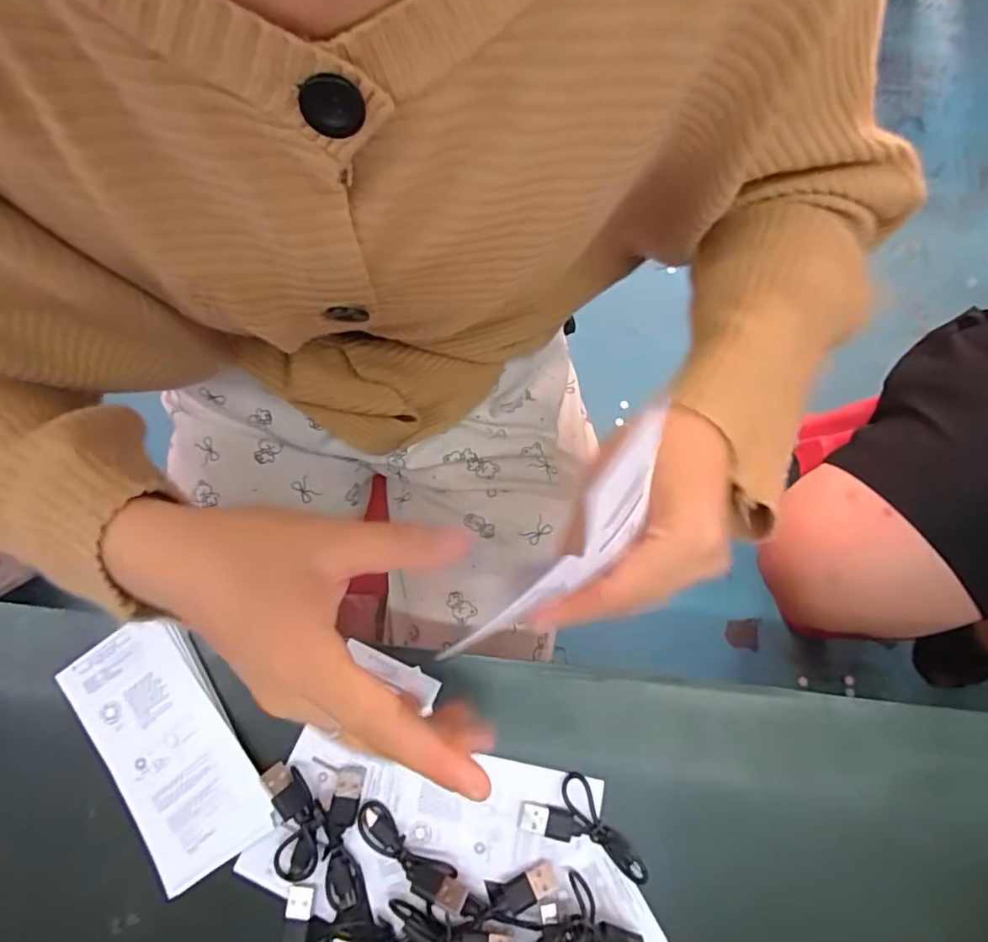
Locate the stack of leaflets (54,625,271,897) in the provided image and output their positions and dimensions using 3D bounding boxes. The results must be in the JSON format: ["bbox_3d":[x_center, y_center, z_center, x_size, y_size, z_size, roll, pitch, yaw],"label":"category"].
[{"bbox_3d":[-0.163,0.137,0.294,0.059,0.007,0.123,-33,78,-10],"label":"stack of leaflets"}]

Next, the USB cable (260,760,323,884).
[{"bbox_3d":[-0.097,0.170,0.284,0.024,0.009,0.052,-10,75,-5],"label":"USB cable"}]

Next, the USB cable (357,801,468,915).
[{"bbox_3d":[-0.041,0.186,0.281,0.062,0.016,0.017,36,77,8],"label":"USB cable"}]

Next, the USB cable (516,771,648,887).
[{"bbox_3d":[0.047,0.173,0.290,0.063,0.011,0.033,22,75,4],"label":"USB cable"}]

